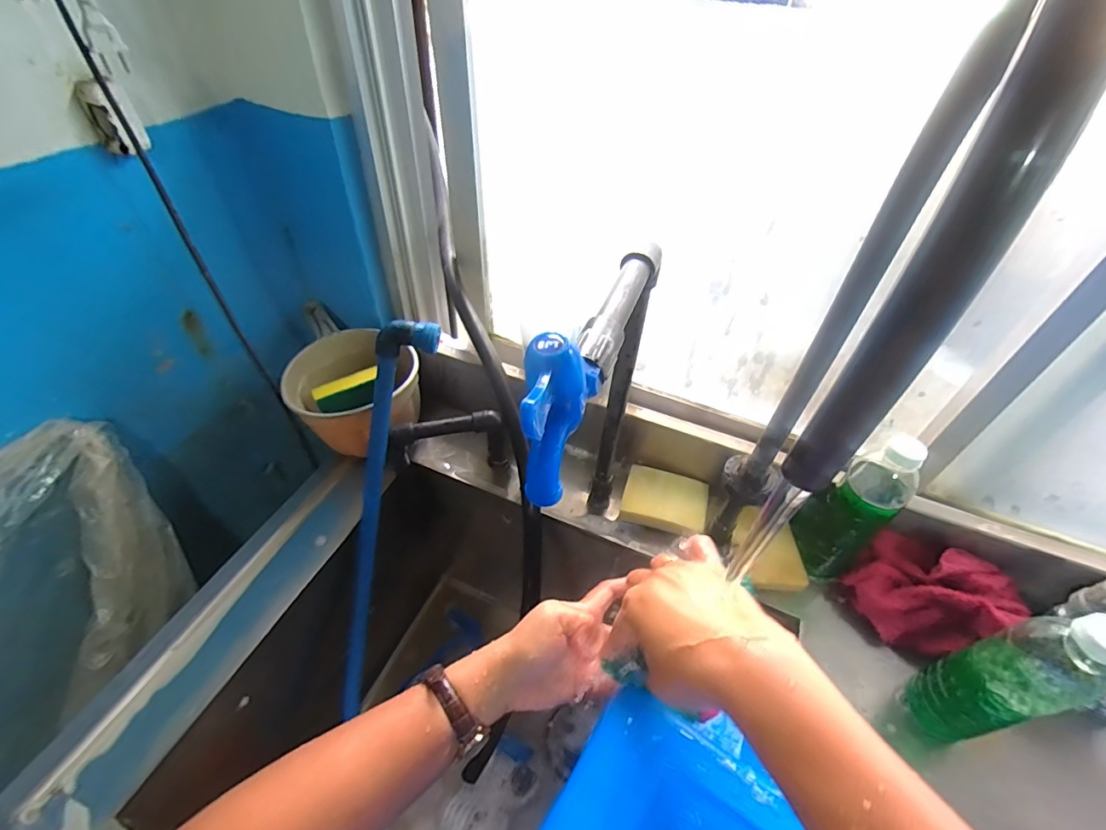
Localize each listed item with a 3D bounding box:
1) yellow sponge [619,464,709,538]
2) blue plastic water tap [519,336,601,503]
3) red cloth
[{"bbox_3d":[0.144,0.108,0.628,0.102,0.024,0.079,16,48,11],"label":"yellow sponge"},{"bbox_3d":[0.004,-0.004,0.256,0.034,0.075,0.070,8,47,4],"label":"blue plastic water tap"},{"bbox_3d":[0.400,0.189,0.530,0.122,0.071,0.127,-22,52,-22],"label":"red cloth"}]

